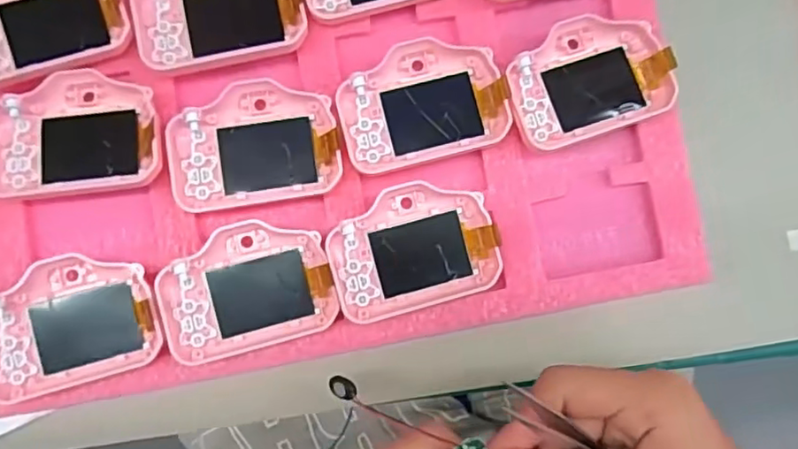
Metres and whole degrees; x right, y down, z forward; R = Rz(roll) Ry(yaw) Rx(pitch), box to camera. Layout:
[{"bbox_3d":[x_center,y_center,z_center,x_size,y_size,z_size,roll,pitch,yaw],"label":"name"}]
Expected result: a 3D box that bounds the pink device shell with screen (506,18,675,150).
[{"bbox_3d":[0.097,-0.076,0.317,0.080,0.019,0.060,-19,88,-5],"label":"pink device shell with screen"}]

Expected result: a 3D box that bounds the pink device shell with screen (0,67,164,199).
[{"bbox_3d":[-0.163,-0.047,0.304,0.084,0.011,0.061,-7,87,-4],"label":"pink device shell with screen"}]

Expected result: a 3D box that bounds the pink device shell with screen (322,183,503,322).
[{"bbox_3d":[0.007,0.012,0.308,0.082,0.014,0.061,-16,86,-3],"label":"pink device shell with screen"}]

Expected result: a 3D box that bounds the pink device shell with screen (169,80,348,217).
[{"bbox_3d":[-0.073,-0.041,0.308,0.082,0.011,0.060,-8,87,-4],"label":"pink device shell with screen"}]

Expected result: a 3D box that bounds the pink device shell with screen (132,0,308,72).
[{"bbox_3d":[-0.093,-0.112,0.312,0.082,0.009,0.060,-13,87,-4],"label":"pink device shell with screen"}]

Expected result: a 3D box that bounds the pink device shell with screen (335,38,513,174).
[{"bbox_3d":[0.012,-0.063,0.312,0.083,0.015,0.060,-13,87,-4],"label":"pink device shell with screen"}]

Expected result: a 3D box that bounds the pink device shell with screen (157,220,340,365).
[{"bbox_3d":[-0.076,0.031,0.303,0.081,0.012,0.061,-17,88,-4],"label":"pink device shell with screen"}]

